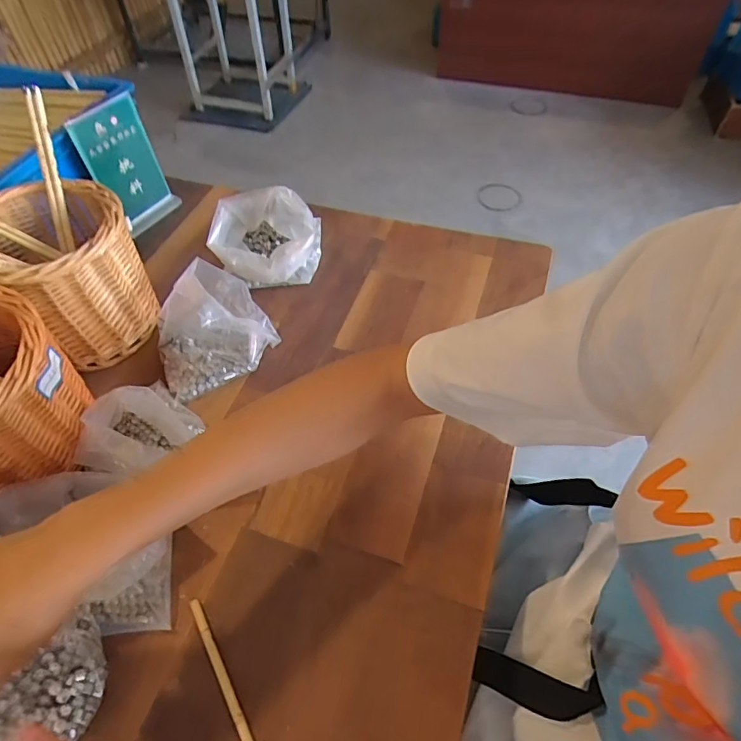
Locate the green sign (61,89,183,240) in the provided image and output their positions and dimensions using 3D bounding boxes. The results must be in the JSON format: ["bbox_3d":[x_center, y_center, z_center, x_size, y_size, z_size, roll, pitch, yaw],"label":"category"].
[{"bbox_3d":[-0.336,-0.282,0.674,0.033,0.157,0.098,35,62,23],"label":"green sign"}]

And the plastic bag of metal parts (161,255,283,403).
[{"bbox_3d":[-0.186,-0.053,0.550,0.135,0.078,0.123,-33,60,-21],"label":"plastic bag of metal parts"}]

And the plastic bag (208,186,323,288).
[{"bbox_3d":[-0.134,-0.163,0.621,0.130,0.084,0.116,-1,54,1],"label":"plastic bag"}]

